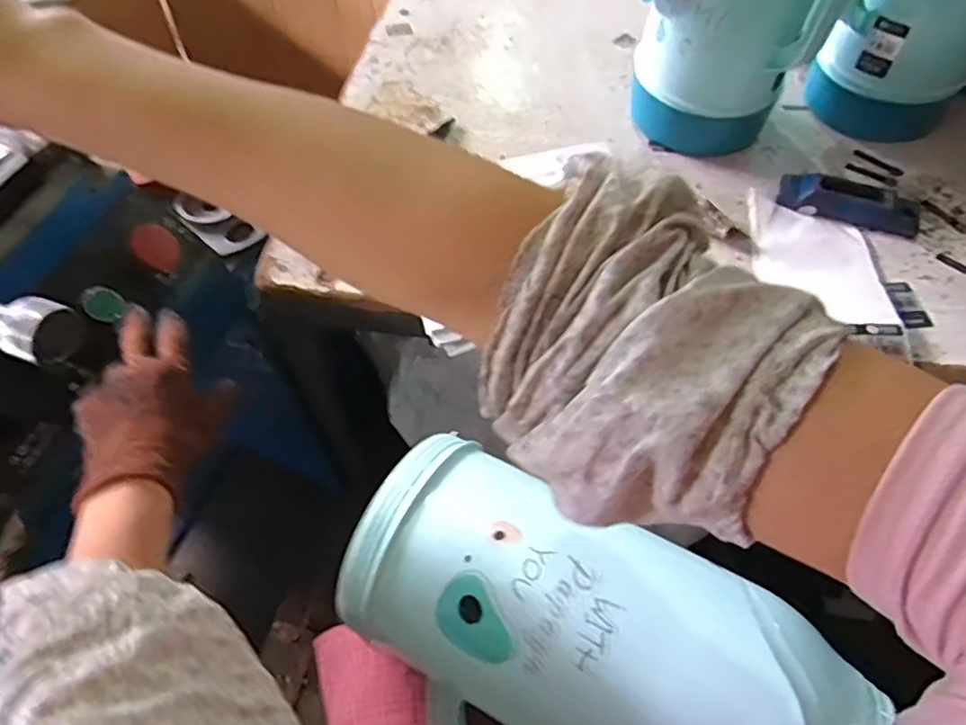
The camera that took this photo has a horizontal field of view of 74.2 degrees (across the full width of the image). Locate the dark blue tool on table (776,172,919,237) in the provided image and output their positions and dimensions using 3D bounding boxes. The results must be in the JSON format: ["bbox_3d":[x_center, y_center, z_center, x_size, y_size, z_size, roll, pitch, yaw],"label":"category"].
[{"bbox_3d":[0.369,-0.165,0.643,0.129,0.032,0.050,22,59,15],"label":"dark blue tool on table"}]

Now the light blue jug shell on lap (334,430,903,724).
[{"bbox_3d":[0.044,0.179,0.389,0.287,0.122,0.152,26,59,17],"label":"light blue jug shell on lap"}]

